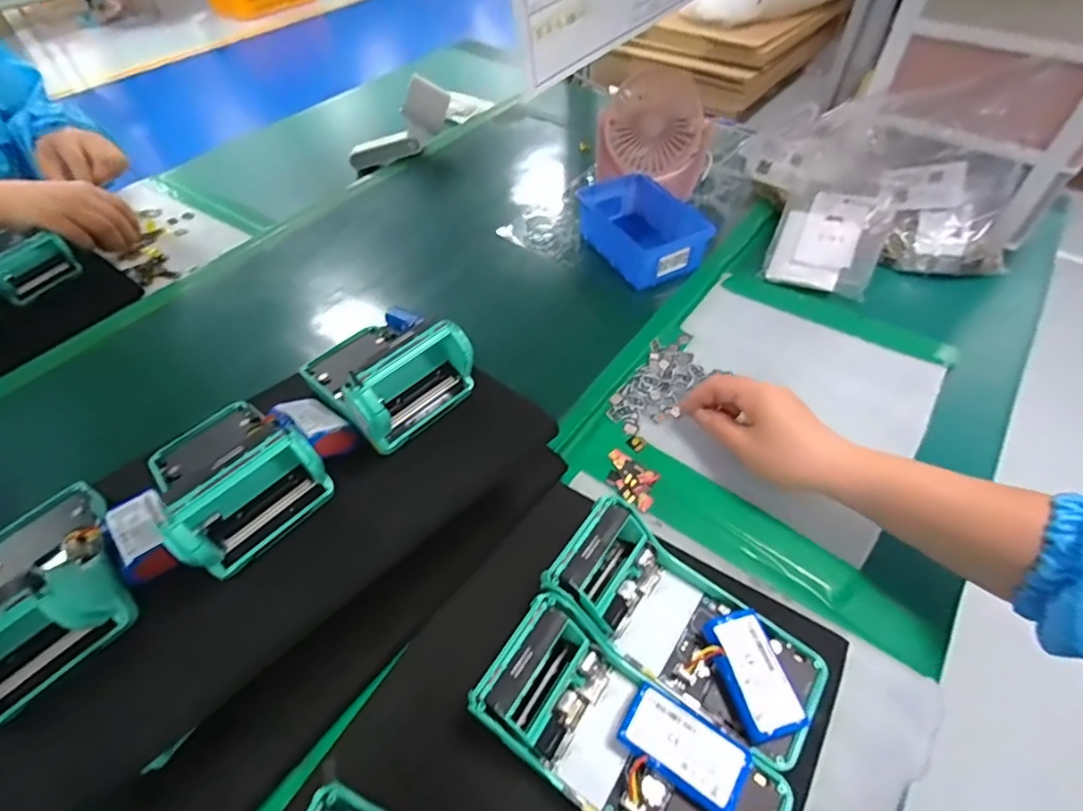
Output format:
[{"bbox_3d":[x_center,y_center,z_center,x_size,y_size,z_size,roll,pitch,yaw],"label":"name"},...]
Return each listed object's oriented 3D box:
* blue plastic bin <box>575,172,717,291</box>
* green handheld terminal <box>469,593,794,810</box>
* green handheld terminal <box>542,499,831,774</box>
[{"bbox_3d":[0.113,-0.202,0.610,0.092,0.059,0.149,-23,55,-17],"label":"blue plastic bin"},{"bbox_3d":[0.049,0.189,0.291,0.165,0.069,0.073,28,57,21],"label":"green handheld terminal"},{"bbox_3d":[0.087,0.137,0.333,0.168,0.049,0.078,38,60,12],"label":"green handheld terminal"}]

